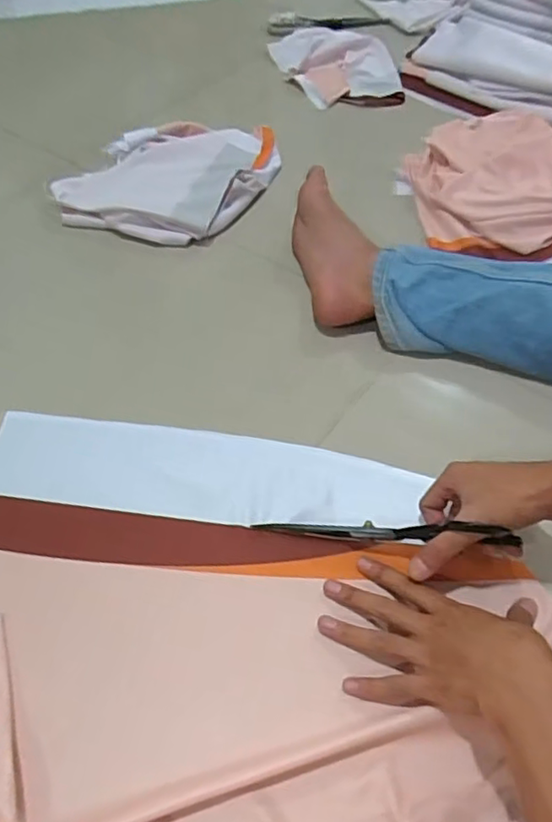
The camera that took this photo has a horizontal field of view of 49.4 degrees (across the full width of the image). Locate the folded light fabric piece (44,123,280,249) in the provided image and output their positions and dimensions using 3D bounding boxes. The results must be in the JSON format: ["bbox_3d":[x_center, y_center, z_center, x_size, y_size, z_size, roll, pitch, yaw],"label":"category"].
[{"bbox_3d":[-0.148,-0.352,0.871,0.262,0.039,0.296,19,56,15],"label":"folded light fabric piece"}]

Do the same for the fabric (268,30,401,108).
[{"bbox_3d":[0.109,-0.638,1.092,0.191,0.029,0.256,-15,54,-10],"label":"fabric"}]

